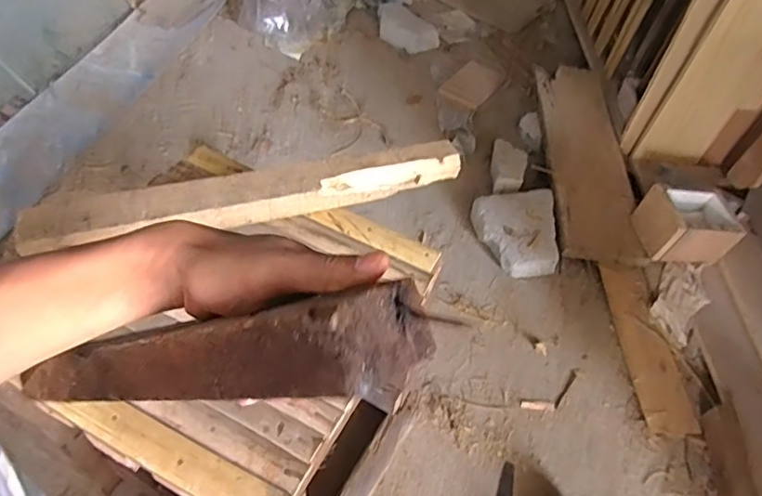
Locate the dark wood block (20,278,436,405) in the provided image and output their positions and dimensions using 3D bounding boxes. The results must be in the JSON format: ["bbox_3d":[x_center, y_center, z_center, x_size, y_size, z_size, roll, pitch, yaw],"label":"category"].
[{"bbox_3d":[-0.120,0.067,0.319,0.324,0.057,0.055,-15,37,37],"label":"dark wood block"}]

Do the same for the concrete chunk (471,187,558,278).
[{"bbox_3d":[0.291,-0.040,1.213,0.171,0.067,0.219,6,49,-1],"label":"concrete chunk"}]

